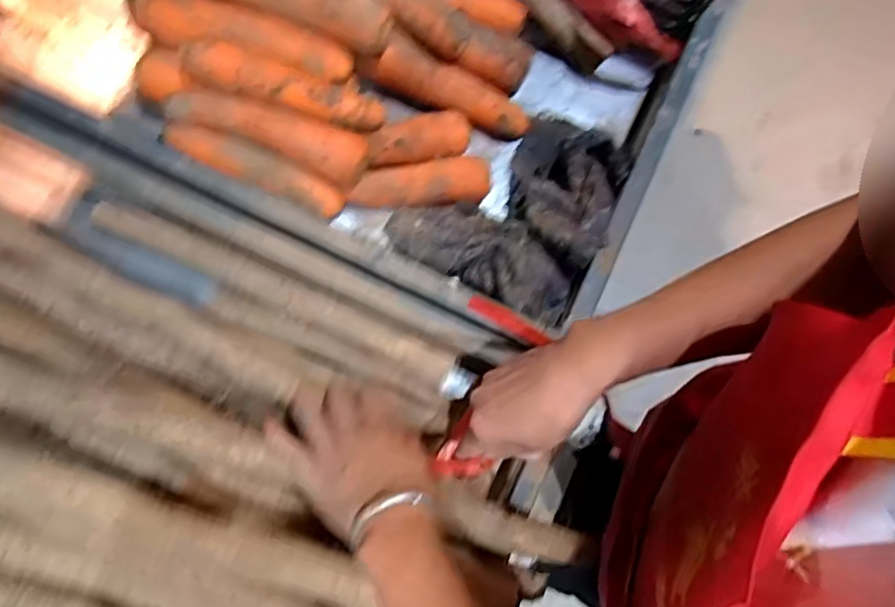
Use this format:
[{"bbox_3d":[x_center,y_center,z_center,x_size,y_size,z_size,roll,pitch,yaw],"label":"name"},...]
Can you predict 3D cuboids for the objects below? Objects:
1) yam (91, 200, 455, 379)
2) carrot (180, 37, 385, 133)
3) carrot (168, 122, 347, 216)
[{"bbox_3d":[-0.153,-0.014,0.576,0.334,0.030,0.025,24,80,5],"label":"yam"},{"bbox_3d":[-0.141,-0.191,0.566,0.173,0.030,0.041,16,79,-13],"label":"carrot"},{"bbox_3d":[-0.168,-0.120,0.573,0.158,0.025,0.033,23,80,5],"label":"carrot"}]

